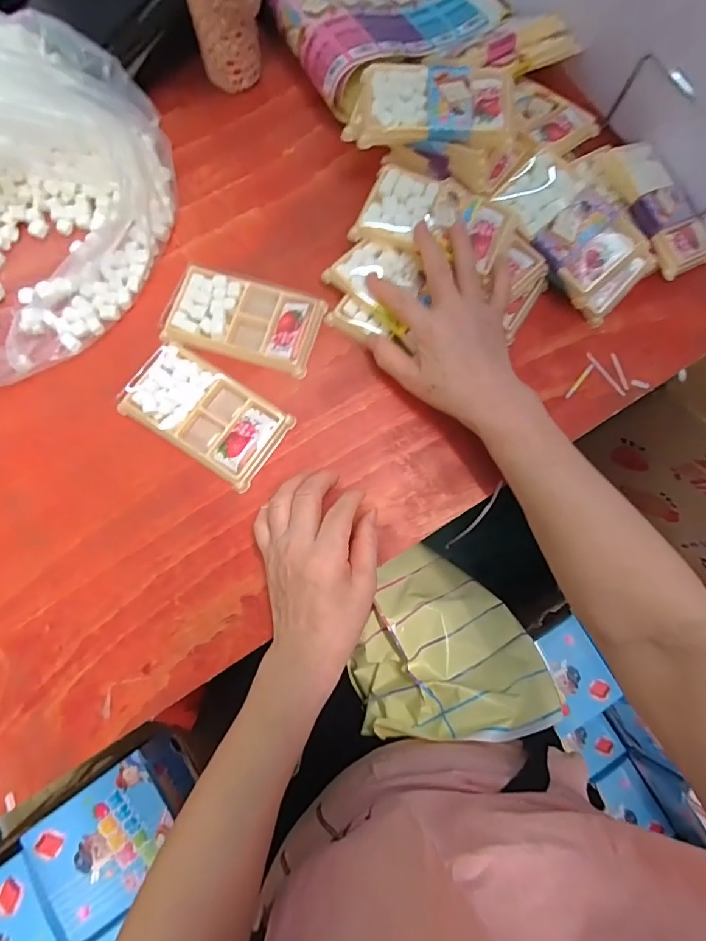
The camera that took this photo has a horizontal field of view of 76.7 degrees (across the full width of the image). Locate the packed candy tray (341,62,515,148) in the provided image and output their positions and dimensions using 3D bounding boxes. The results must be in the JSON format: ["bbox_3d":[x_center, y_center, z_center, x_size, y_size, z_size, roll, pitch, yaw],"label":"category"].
[{"bbox_3d":[0.070,-0.334,0.407,0.145,0.031,0.076,3,78,-1],"label":"packed candy tray"}]

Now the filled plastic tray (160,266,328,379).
[{"bbox_3d":[-0.102,-0.140,0.414,0.135,0.015,0.077,15,78,2],"label":"filled plastic tray"}]

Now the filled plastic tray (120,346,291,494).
[{"bbox_3d":[-0.131,-0.051,0.394,0.138,0.014,0.076,33,79,5],"label":"filled plastic tray"}]

